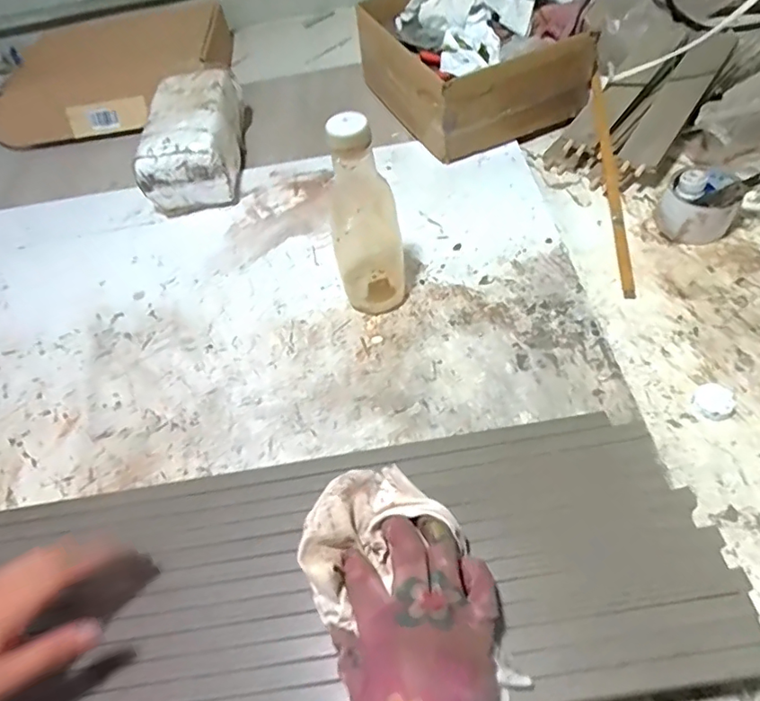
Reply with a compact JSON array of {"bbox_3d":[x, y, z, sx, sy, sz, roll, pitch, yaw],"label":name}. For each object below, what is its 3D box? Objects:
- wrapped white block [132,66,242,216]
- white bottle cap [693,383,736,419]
[{"bbox_3d":[-0.272,-0.317,0.797,0.128,0.105,0.216,-5,53,2],"label":"wrapped white block"},{"bbox_3d":[0.326,0.049,0.524,0.032,0.016,0.034,-3,53,4],"label":"white bottle cap"}]

